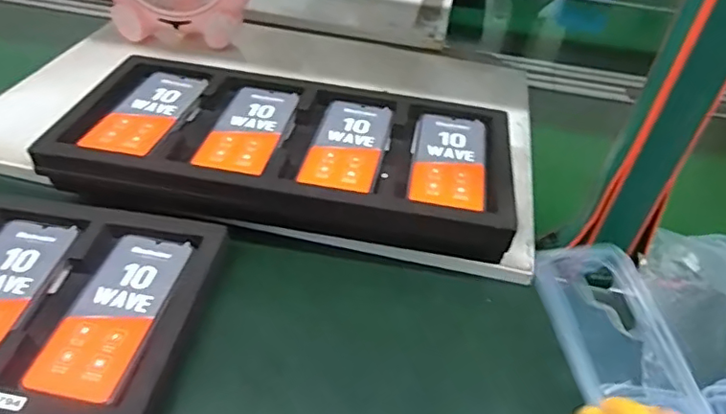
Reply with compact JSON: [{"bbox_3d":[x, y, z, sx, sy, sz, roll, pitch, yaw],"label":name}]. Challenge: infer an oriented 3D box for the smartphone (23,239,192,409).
[{"bbox_3d":[-0.218,0.090,0.480,0.074,0.007,0.169,9,41,3],"label":"smartphone"}]

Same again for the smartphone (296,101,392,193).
[{"bbox_3d":[-0.014,-0.071,0.601,0.077,0.006,0.161,10,42,5],"label":"smartphone"}]

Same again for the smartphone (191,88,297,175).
[{"bbox_3d":[-0.125,-0.089,0.611,0.077,0.008,0.157,11,42,6],"label":"smartphone"}]

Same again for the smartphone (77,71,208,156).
[{"bbox_3d":[-0.242,-0.109,0.622,0.071,0.011,0.163,13,42,8],"label":"smartphone"}]

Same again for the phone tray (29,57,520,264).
[{"bbox_3d":[-0.081,-0.054,0.616,0.480,0.075,0.242,9,41,4],"label":"phone tray"}]

